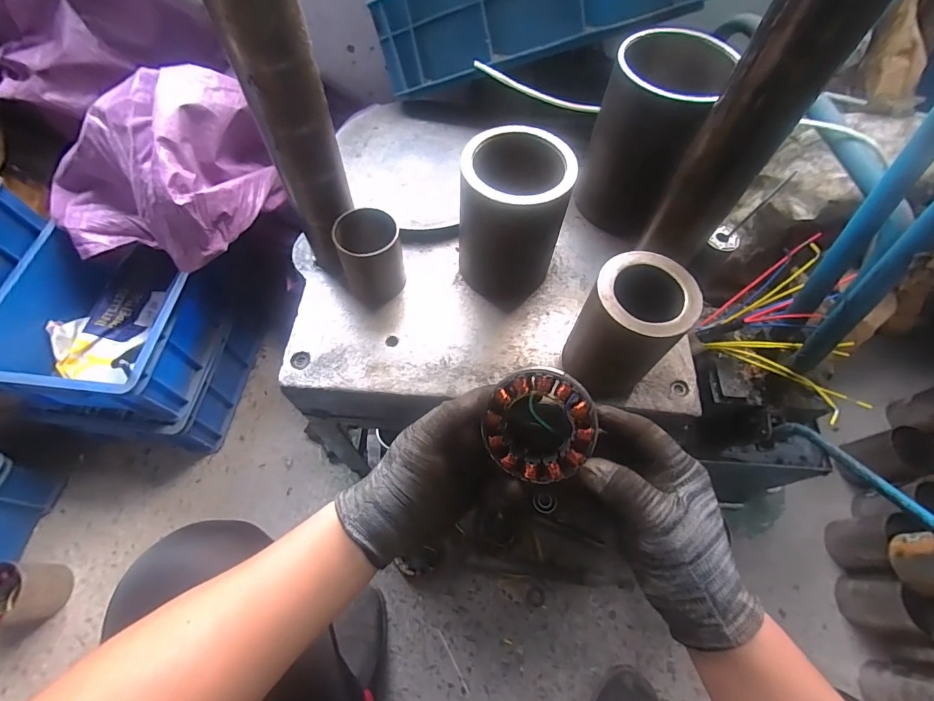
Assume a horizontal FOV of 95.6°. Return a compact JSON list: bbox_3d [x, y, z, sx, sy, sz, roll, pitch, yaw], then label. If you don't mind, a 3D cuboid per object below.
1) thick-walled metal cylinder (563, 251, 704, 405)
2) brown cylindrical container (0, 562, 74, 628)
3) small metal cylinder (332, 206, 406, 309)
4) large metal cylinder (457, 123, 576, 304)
[{"bbox_3d":[0.155,-0.017,0.418,0.078,0.139,0.082,-39,70,-20],"label":"thick-walled metal cylinder"},{"bbox_3d":[-0.740,0.403,0.700,0.101,0.088,0.092,1,62,-2],"label":"brown cylindrical container"},{"bbox_3d":[-0.110,-0.107,0.487,0.066,0.084,0.073,-20,64,-12],"label":"small metal cylinder"},{"bbox_3d":[0.047,-0.140,0.469,0.108,0.153,0.115,20,63,9],"label":"large metal cylinder"}]

